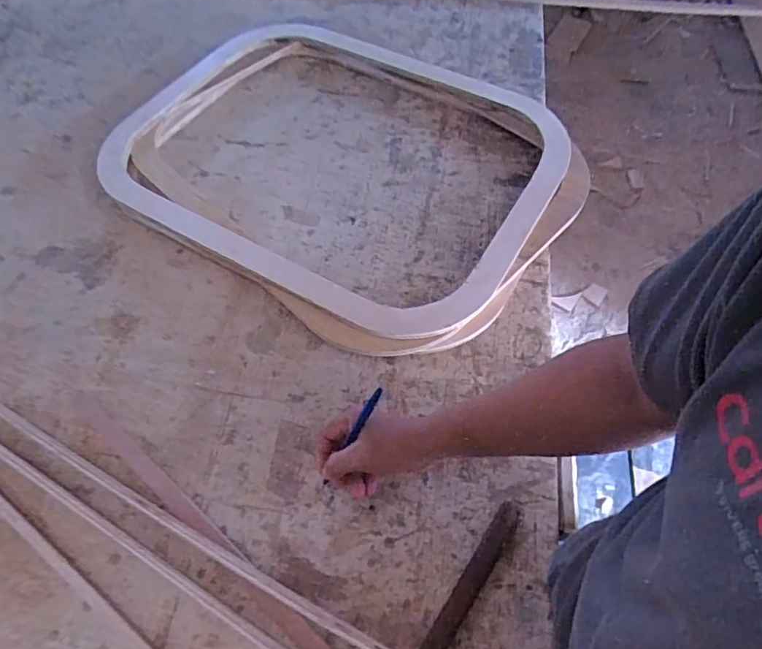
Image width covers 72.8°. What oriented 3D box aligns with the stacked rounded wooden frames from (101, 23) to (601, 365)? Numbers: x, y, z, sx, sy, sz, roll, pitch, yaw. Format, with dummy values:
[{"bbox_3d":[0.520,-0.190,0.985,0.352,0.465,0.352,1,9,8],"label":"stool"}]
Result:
[{"bbox_3d":[-0.064,-0.278,0.853,0.729,0.059,0.564,31,63,17],"label":"stacked rounded wooden frames"}]

